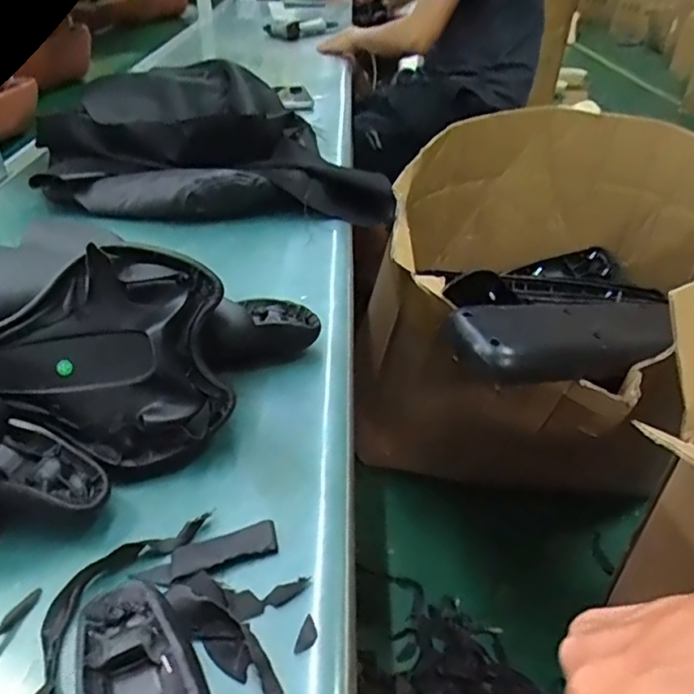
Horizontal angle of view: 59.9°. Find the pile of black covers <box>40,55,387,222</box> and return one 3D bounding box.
[{"bbox_3d":[-0.230,-0.308,0.911,0.429,0.122,0.491,-12,39,-18],"label":"pile of black covers"}]

